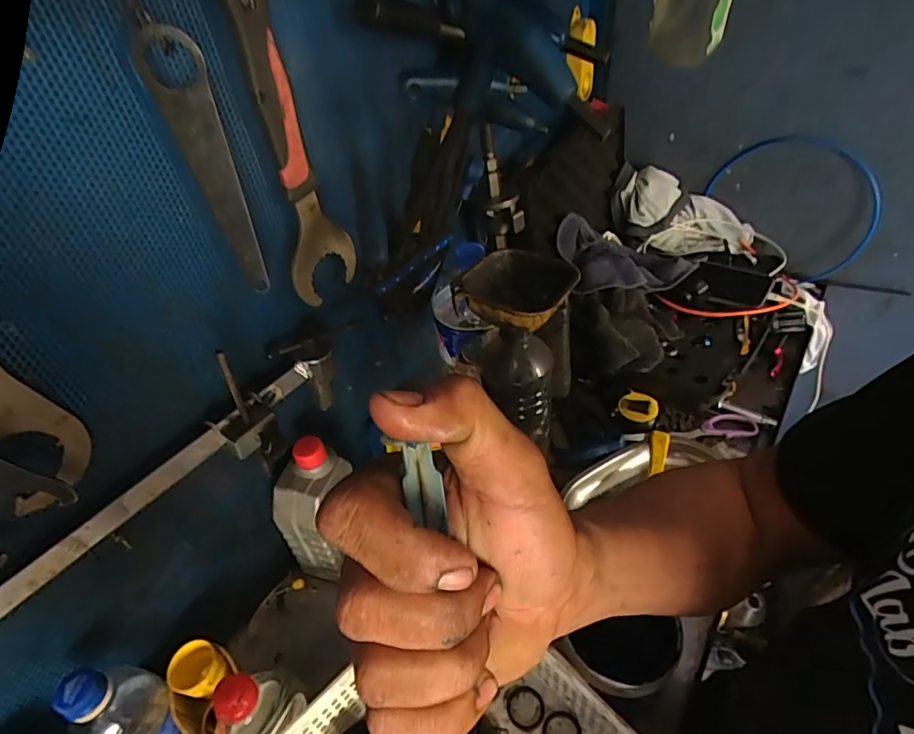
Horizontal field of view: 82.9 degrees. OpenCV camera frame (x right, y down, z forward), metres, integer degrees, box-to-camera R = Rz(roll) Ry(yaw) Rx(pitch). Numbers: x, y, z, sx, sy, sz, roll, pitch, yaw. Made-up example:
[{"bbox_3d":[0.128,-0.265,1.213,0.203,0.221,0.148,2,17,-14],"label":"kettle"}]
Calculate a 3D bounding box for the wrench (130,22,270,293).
[{"bbox_3d":[-0.176,-0.134,0.367,0.040,0.180,0.008,-3,41,-1],"label":"wrench"}]

